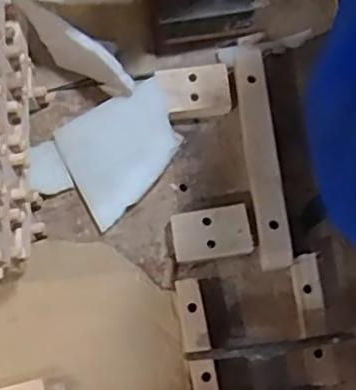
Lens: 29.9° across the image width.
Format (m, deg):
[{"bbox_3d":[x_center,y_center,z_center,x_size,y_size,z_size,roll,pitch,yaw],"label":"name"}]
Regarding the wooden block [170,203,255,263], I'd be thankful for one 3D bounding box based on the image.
[{"bbox_3d":[0.034,0.040,0.685,0.077,0.027,0.050,-9,79,-1],"label":"wooden block"}]

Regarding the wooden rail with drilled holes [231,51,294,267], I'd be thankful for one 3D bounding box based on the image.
[{"bbox_3d":[0.084,-0.042,0.690,0.031,0.049,0.232,-7,79,0],"label":"wooden rail with drilled holes"}]

